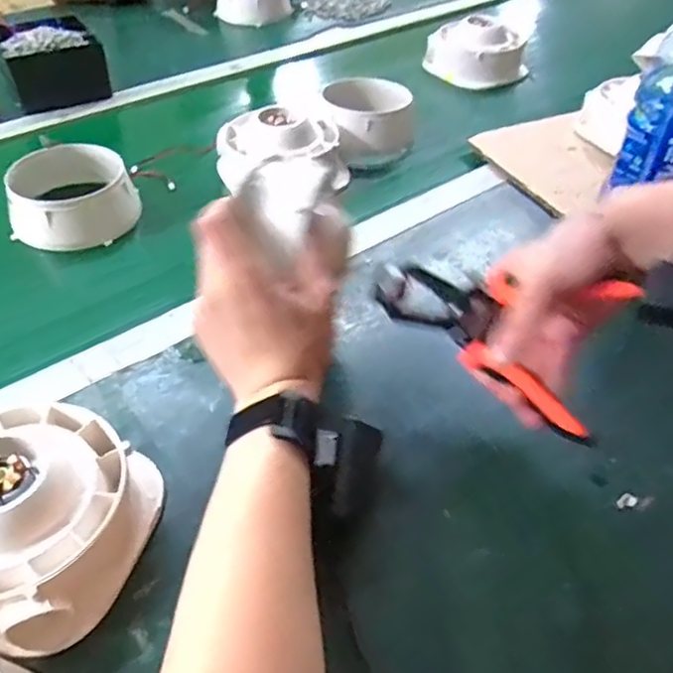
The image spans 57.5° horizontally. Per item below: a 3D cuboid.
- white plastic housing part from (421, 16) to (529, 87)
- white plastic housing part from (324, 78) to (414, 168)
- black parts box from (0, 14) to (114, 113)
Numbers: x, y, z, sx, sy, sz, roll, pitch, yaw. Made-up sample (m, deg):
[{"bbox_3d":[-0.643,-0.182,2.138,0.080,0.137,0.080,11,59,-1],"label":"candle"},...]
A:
[{"bbox_3d":[0.207,-0.427,0.910,0.134,0.067,0.086,29,51,24],"label":"white plastic housing part"},{"bbox_3d":[0.043,-0.270,0.760,0.111,0.054,0.111,3,45,0],"label":"white plastic housing part"},{"bbox_3d":[-0.378,-0.362,0.809,0.118,0.069,0.109,-23,51,-24],"label":"black parts box"}]

